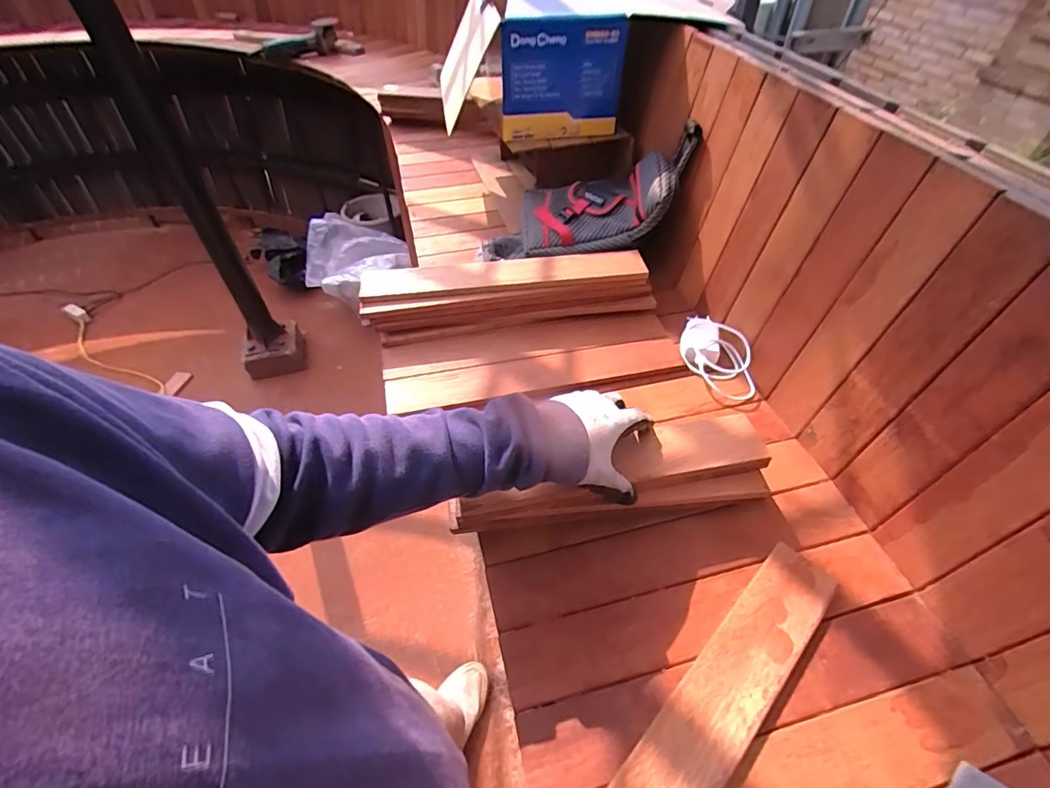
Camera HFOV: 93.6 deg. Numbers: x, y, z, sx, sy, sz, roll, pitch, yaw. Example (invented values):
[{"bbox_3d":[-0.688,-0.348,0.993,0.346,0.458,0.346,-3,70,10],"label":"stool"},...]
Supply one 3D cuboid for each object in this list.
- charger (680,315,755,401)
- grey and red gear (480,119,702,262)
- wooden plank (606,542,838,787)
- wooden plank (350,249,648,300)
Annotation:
[{"bbox_3d":[0.275,-0.063,0.721,0.086,0.036,0.164,-10,48,-8],"label":"charger"},{"bbox_3d":[0.104,-0.315,0.829,0.379,0.099,0.159,-15,44,21],"label":"grey and red gear"},{"bbox_3d":[0.175,0.267,0.433,0.068,0.018,0.333,36,58,29],"label":"wooden plank"},{"bbox_3d":[-0.035,-0.185,0.750,0.425,0.017,0.071,-5,48,-3],"label":"wooden plank"}]

